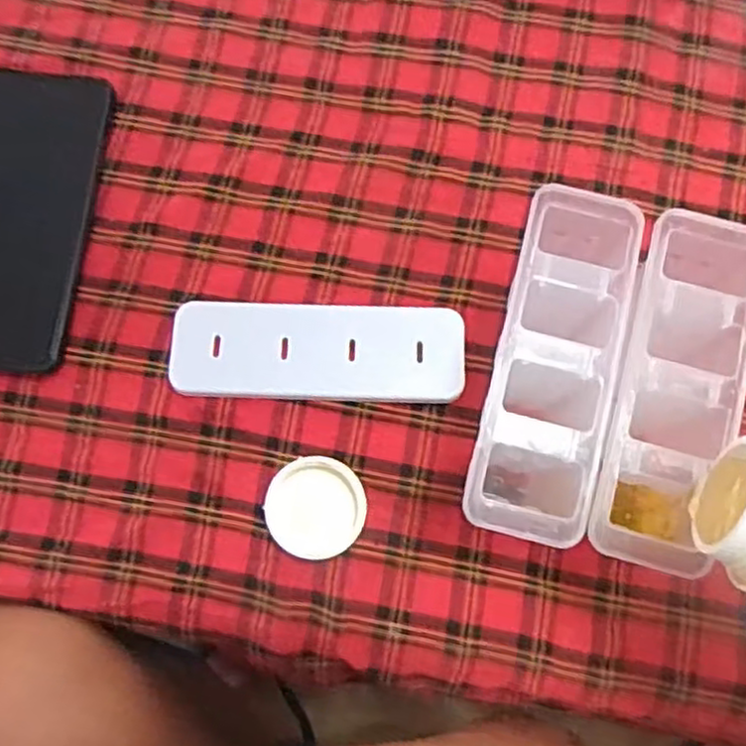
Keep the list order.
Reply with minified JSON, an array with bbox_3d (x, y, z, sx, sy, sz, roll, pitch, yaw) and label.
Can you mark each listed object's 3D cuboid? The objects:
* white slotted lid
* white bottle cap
[{"bbox_3d":[-0.027,-0.011,0.361,0.145,0.010,0.049,1,77,1],"label":"white slotted lid"},{"bbox_3d":[-0.027,0.064,0.337,0.044,0.018,0.045,0,77,0],"label":"white bottle cap"}]

